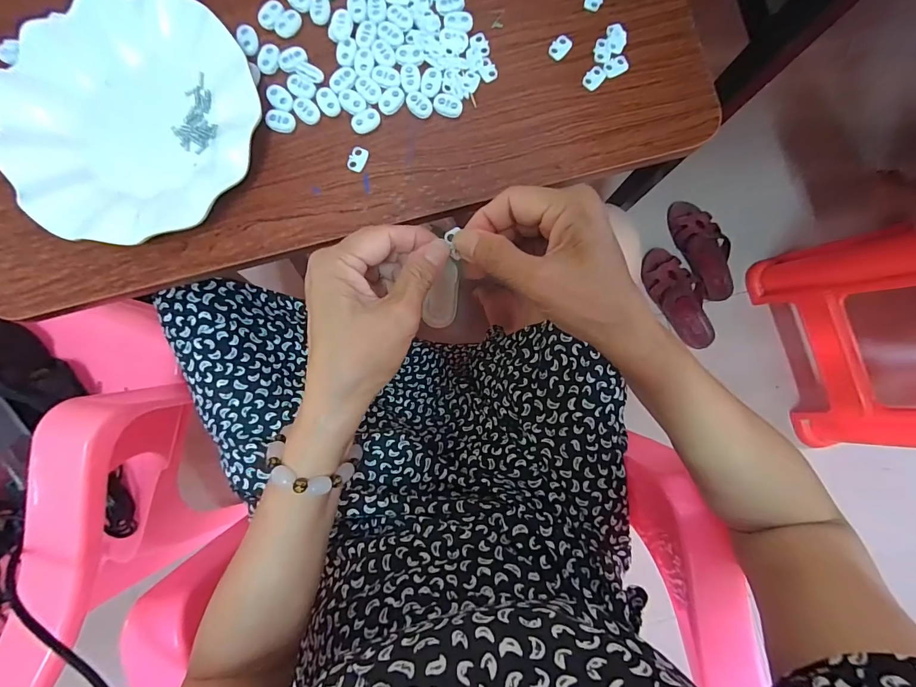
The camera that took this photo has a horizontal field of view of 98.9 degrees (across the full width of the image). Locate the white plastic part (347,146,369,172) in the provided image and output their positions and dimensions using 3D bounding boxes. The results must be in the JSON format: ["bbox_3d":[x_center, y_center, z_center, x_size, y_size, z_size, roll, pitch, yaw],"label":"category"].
[{"bbox_3d":[-0.078,-0.143,0.306,0.013,0.004,0.019,21,87,0],"label":"white plastic part"}]

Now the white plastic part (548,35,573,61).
[{"bbox_3d":[0.081,-0.235,0.310,0.014,0.004,0.019,42,87,1],"label":"white plastic part"}]

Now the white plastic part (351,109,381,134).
[{"bbox_3d":[-0.071,-0.173,0.305,0.023,0.005,0.014,-25,88,-2],"label":"white plastic part"}]

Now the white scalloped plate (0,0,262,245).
[{"bbox_3d":[-0.248,-0.166,0.292,0.191,0.022,0.181,0,87,-1],"label":"white scalloped plate"}]

